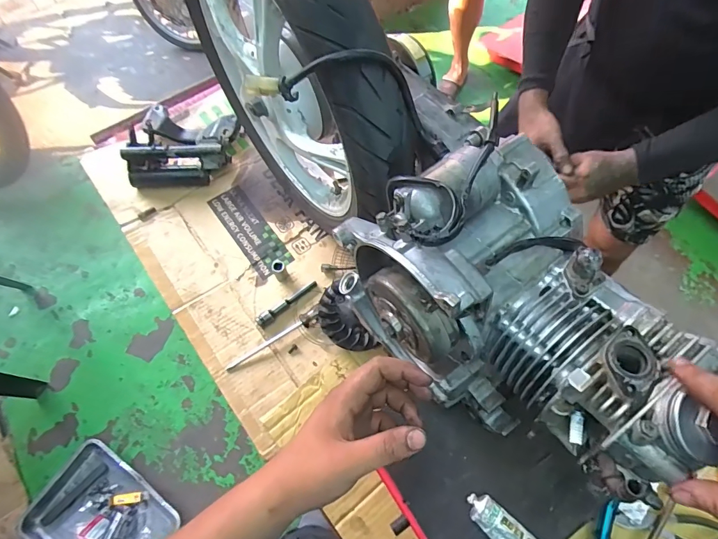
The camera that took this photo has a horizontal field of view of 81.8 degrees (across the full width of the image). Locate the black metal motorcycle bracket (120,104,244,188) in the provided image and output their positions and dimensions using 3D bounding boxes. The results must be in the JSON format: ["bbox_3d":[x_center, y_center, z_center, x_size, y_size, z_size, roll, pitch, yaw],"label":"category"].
[{"bbox_3d":[-0.356,-0.241,0.813,0.203,0.071,0.182,8,68,2],"label":"black metal motorcycle bracket"}]

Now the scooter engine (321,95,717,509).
[{"bbox_3d":[0.148,0.044,0.413,0.200,0.202,0.297,-32,71,-13],"label":"scooter engine"}]

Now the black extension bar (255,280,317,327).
[{"bbox_3d":[-0.123,0.058,0.719,0.120,0.017,0.023,-34,72,-14],"label":"black extension bar"}]

